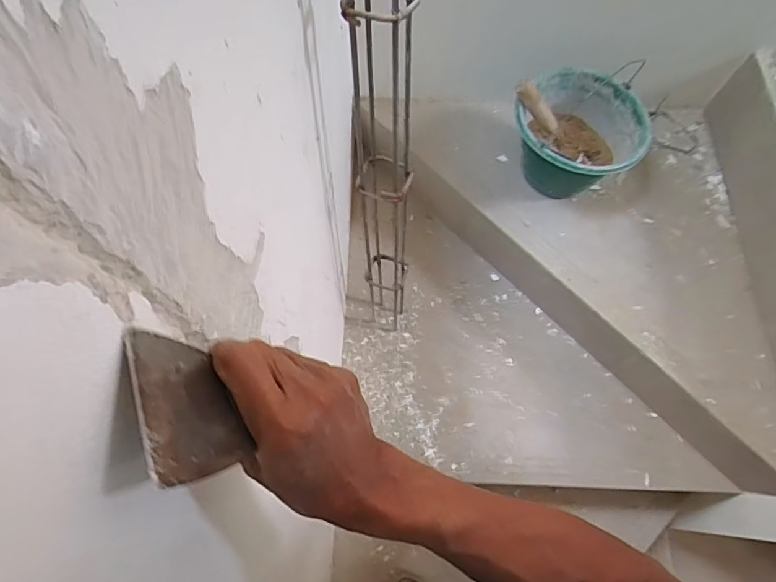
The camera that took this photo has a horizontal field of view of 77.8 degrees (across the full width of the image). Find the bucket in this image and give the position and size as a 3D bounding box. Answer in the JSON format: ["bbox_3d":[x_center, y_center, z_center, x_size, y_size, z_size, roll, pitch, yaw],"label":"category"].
[{"bbox_3d":[0.402,-0.323,1.050,0.254,0.198,0.255,0,67,-1],"label":"bucket"}]

